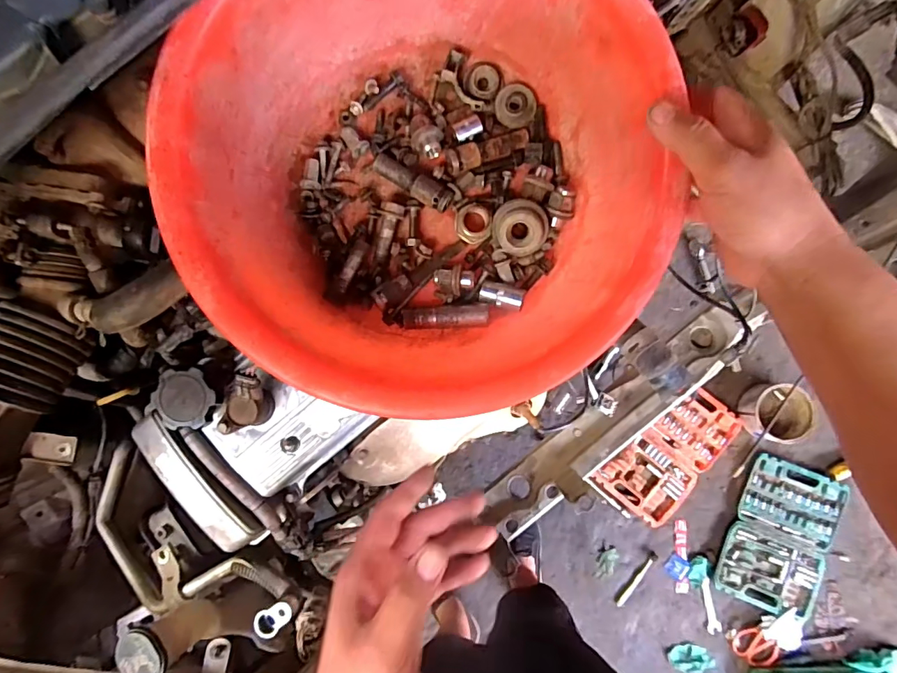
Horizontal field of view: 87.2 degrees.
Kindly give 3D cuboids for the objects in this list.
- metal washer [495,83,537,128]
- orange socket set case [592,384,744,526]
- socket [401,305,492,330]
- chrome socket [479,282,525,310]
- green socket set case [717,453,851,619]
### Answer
[{"bbox_3d":[0.061,-0.210,0.428,0.037,0.010,0.037,0,105,1],"label":"metal washer"},{"bbox_3d":[0.634,0.334,1.356,0.234,0.050,0.401,40,89,8],"label":"orange socket set case"},{"bbox_3d":[-0.002,-0.017,0.425,0.076,0.016,0.020,-2,84,1],"label":"socket"},{"bbox_3d":[0.049,-0.036,0.426,0.040,0.019,0.018,12,86,7],"label":"chrome socket"},{"bbox_3d":[0.924,0.557,1.304,0.259,0.055,0.391,21,87,7],"label":"green socket set case"}]

